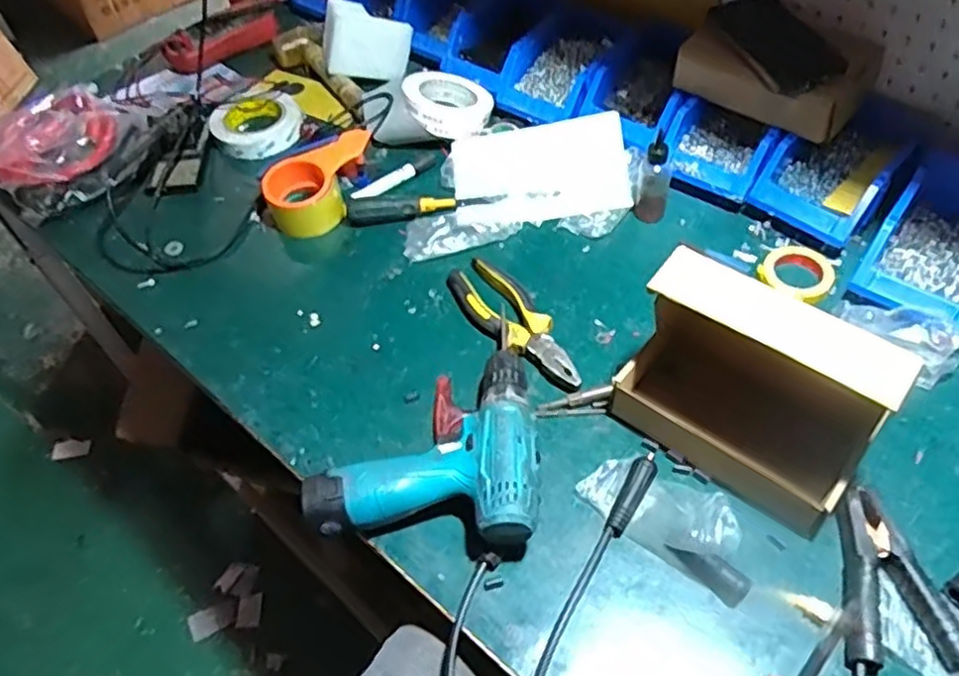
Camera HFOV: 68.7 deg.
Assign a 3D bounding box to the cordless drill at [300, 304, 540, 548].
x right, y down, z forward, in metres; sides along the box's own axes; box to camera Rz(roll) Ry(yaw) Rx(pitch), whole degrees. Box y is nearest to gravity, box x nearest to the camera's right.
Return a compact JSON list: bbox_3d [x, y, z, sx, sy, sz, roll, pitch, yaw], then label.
[{"bbox_3d":[-0.036,0.075,0.630,0.191,0.065,0.221,4,53,8],"label":"cordless drill"}]

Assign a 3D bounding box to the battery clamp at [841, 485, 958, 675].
[{"bbox_3d":[0.310,0.184,0.541,0.081,0.026,0.130,-3,52,2],"label":"battery clamp"}]

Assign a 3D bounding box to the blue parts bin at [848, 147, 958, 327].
[{"bbox_3d":[0.472,-0.100,0.707,0.115,0.074,0.185,31,60,25],"label":"blue parts bin"}]

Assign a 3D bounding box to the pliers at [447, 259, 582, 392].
[{"bbox_3d":[0.037,-0.017,0.725,0.060,0.024,0.192,-28,55,-16],"label":"pliers"}]

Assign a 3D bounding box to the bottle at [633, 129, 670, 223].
[{"bbox_3d":[0.195,-0.176,0.783,0.037,0.096,0.033,10,54,12],"label":"bottle"}]

